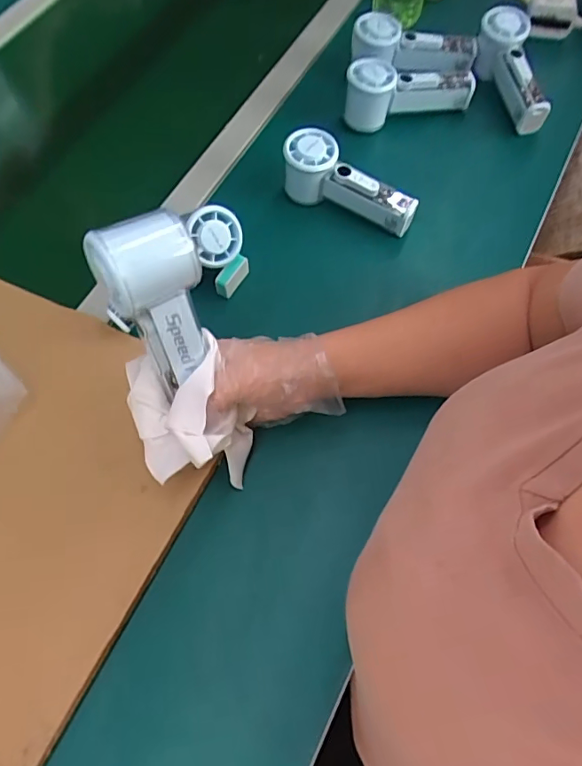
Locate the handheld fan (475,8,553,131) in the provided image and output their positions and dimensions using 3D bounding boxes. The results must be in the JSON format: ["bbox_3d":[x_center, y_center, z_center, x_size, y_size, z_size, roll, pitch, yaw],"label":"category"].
[{"bbox_3d":[0.272,-0.374,0.626,0.055,0.055,0.148,-12,78,-2],"label":"handheld fan"}]

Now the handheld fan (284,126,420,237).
[{"bbox_3d":[0.060,-0.210,0.559,0.155,0.064,0.053,31,69,2],"label":"handheld fan"}]

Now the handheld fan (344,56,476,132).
[{"bbox_3d":[0.138,-0.363,0.622,0.155,0.059,0.067,-16,65,-4],"label":"handheld fan"}]

